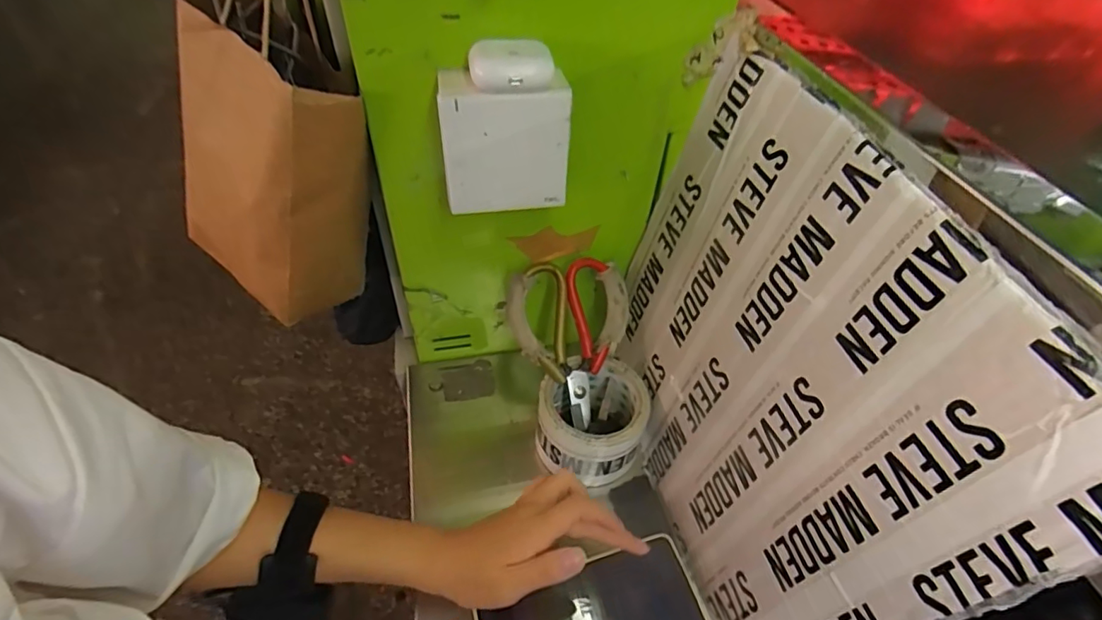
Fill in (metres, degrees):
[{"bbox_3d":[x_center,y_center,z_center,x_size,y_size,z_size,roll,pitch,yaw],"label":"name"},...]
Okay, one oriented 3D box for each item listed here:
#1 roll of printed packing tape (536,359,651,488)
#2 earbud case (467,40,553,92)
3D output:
[{"bbox_3d":[0.036,0.101,0.481,0.093,0.065,0.090,3,47,-3],"label":"roll of printed packing tape"},{"bbox_3d":[-0.026,-0.155,0.335,0.050,0.022,0.037,-6,48,-11],"label":"earbud case"}]

